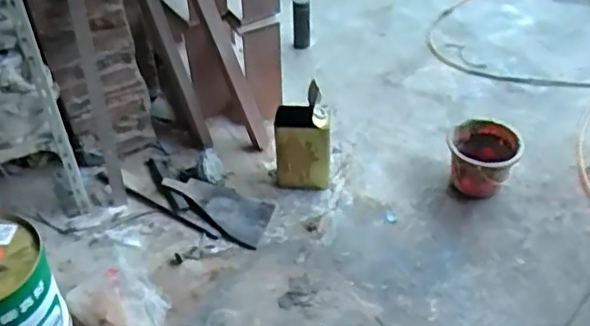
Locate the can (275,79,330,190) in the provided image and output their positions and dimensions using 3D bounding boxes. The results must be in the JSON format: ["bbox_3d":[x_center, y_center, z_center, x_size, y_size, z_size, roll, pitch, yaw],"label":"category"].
[{"bbox_3d":[0.023,-0.070,1.848,0.166,0.307,0.113,-2,44,1],"label":"can"}]

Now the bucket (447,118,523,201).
[{"bbox_3d":[0.555,-0.019,1.865,0.210,0.152,0.203,11,45,14],"label":"bucket"}]

